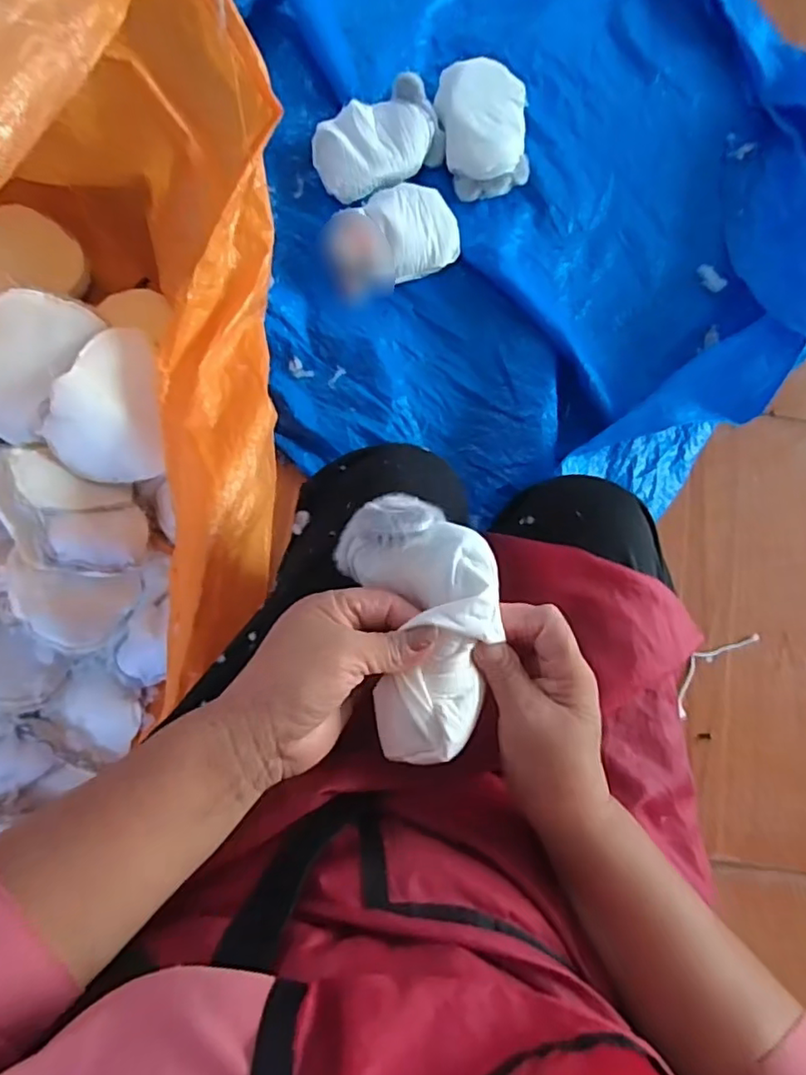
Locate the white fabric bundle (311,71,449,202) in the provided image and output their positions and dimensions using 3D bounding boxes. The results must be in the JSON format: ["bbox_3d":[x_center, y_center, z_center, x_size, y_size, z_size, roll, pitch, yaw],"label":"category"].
[{"bbox_3d":[-0.035,-0.558,0.866,0.178,0.062,0.114,-29,85,-5],"label":"white fabric bundle"}]

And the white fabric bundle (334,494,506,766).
[{"bbox_3d":[0.013,0.050,0.360,0.089,0.065,0.153,-17,85,-2],"label":"white fabric bundle"}]

